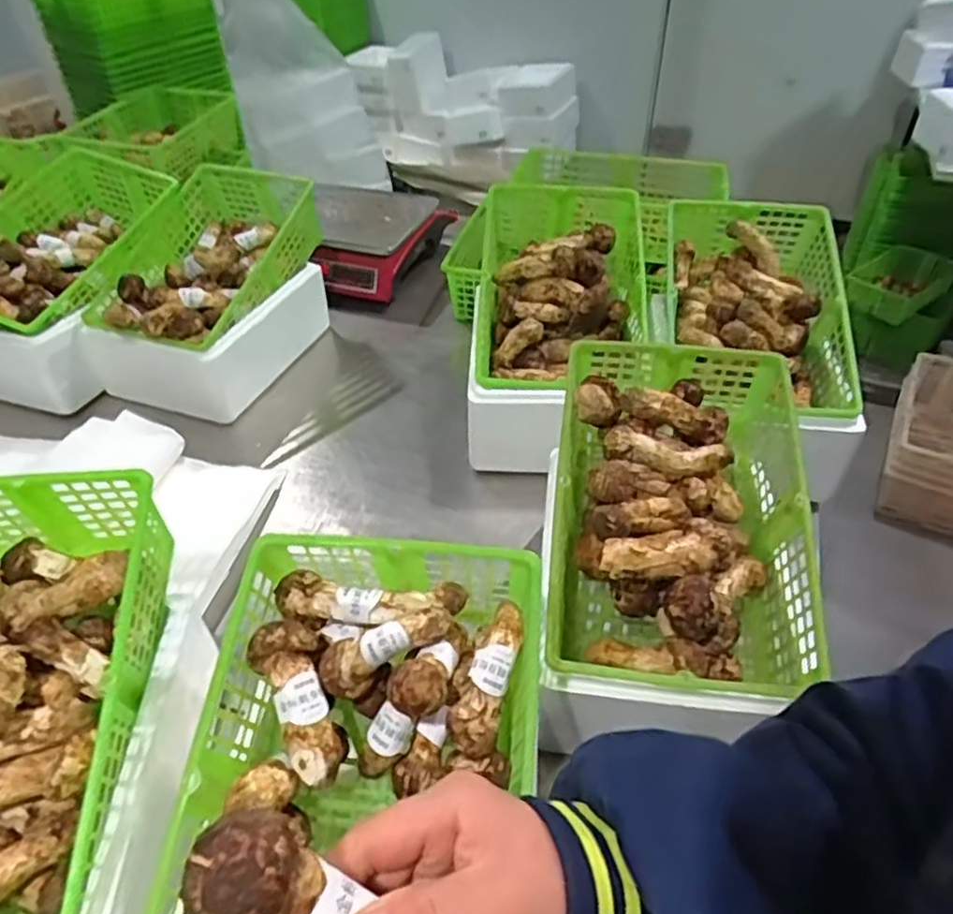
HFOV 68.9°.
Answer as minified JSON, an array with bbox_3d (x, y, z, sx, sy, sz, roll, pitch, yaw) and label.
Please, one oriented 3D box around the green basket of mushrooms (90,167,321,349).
[{"bbox_3d":[-0.403,-0.291,1.026,0.228,0.101,0.339,15,56,15],"label":"green basket of mushrooms"}]

